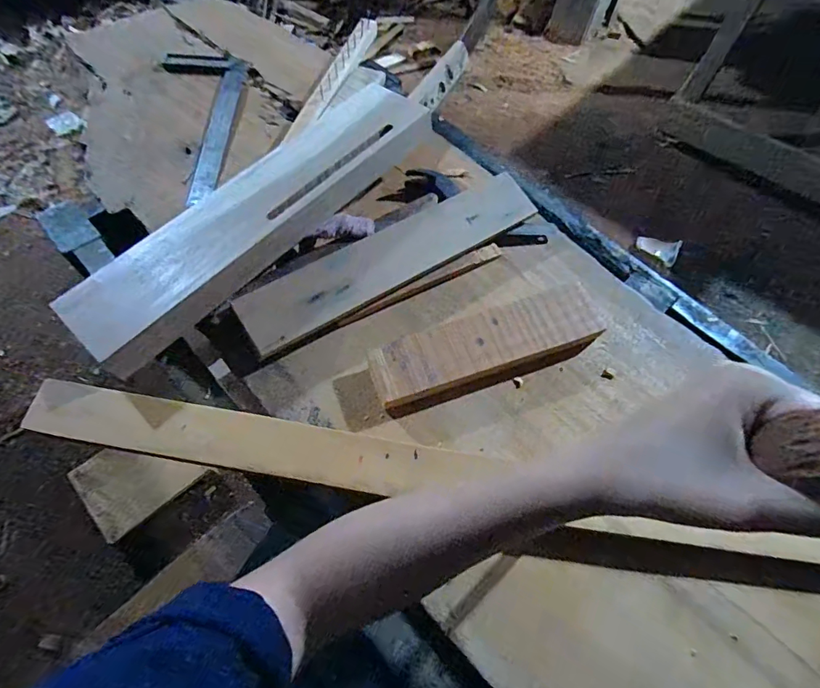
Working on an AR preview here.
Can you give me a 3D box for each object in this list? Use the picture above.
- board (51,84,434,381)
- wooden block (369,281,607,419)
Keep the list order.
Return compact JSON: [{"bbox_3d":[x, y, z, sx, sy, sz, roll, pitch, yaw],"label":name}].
[{"bbox_3d":[-0.158,-0.152,0.497,0.101,0.035,0.439,40,70,13],"label":"board"},{"bbox_3d":[0.086,0.002,0.476,0.250,0.028,0.082,-17,64,-12],"label":"wooden block"}]

